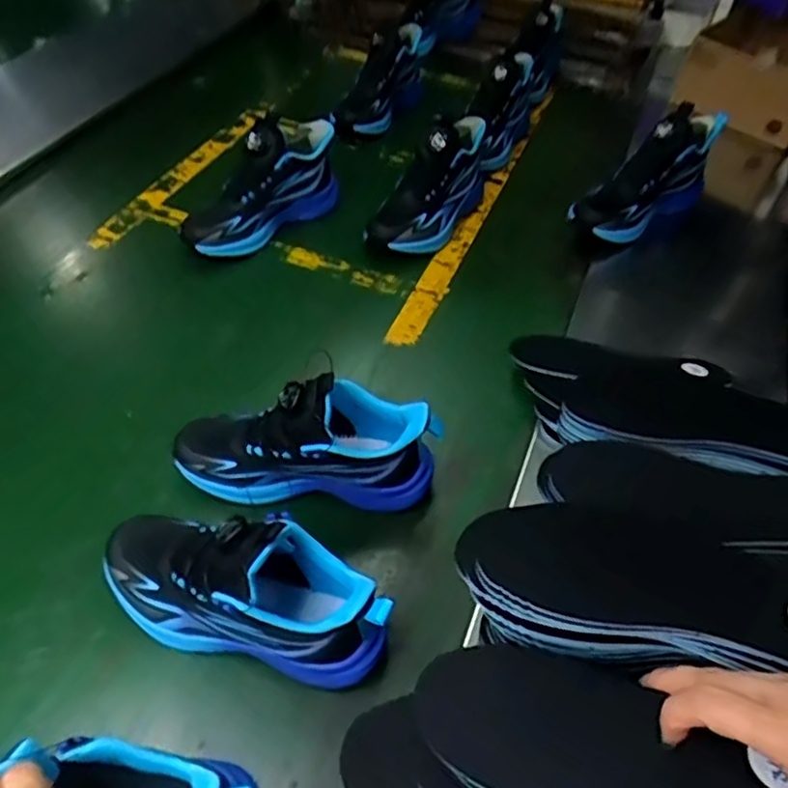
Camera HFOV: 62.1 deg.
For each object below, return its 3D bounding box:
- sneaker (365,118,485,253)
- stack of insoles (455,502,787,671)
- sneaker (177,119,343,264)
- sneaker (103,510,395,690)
[{"bbox_3d":[0.052,-0.281,0.882,0.096,0.124,0.260,22,52,11],"label":"sneaker"},{"bbox_3d":[0.153,0.112,0.381,0.219,0.045,0.085,5,46,22],"label":"stack of insoles"},{"bbox_3d":[-0.166,-0.270,0.869,0.085,0.130,0.252,32,55,18],"label":"sneaker"},{"bbox_3d":[-0.119,0.141,0.495,0.231,0.121,0.085,15,51,5],"label":"sneaker"}]

